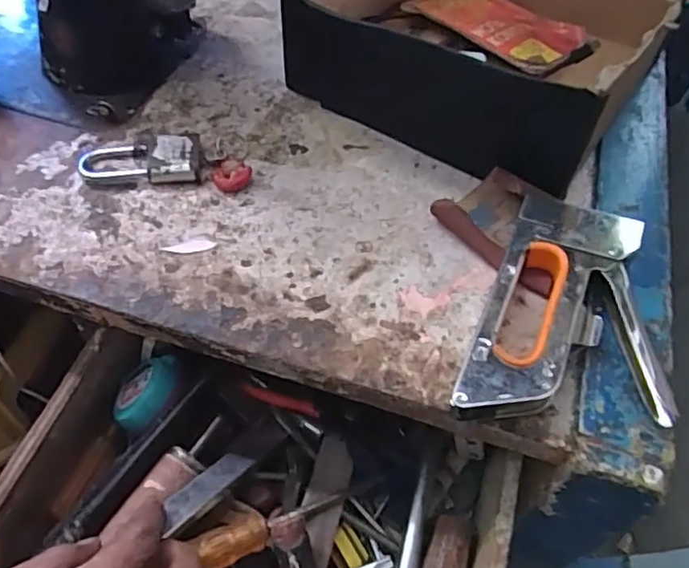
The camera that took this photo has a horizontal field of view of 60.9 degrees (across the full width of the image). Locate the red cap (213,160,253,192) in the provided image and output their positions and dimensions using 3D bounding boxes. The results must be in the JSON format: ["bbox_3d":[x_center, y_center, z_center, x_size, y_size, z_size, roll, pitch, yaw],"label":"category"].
[{"bbox_3d":[-0.087,-0.083,0.447,0.028,0.012,0.025,19,55,11],"label":"red cap"}]

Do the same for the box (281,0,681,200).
[{"bbox_3d":[0.122,-0.240,0.525,0.259,0.099,0.289,25,57,15],"label":"box"}]

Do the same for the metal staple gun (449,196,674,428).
[{"bbox_3d":[0.145,0.026,0.360,0.113,0.039,0.163,21,56,12],"label":"metal staple gun"}]

